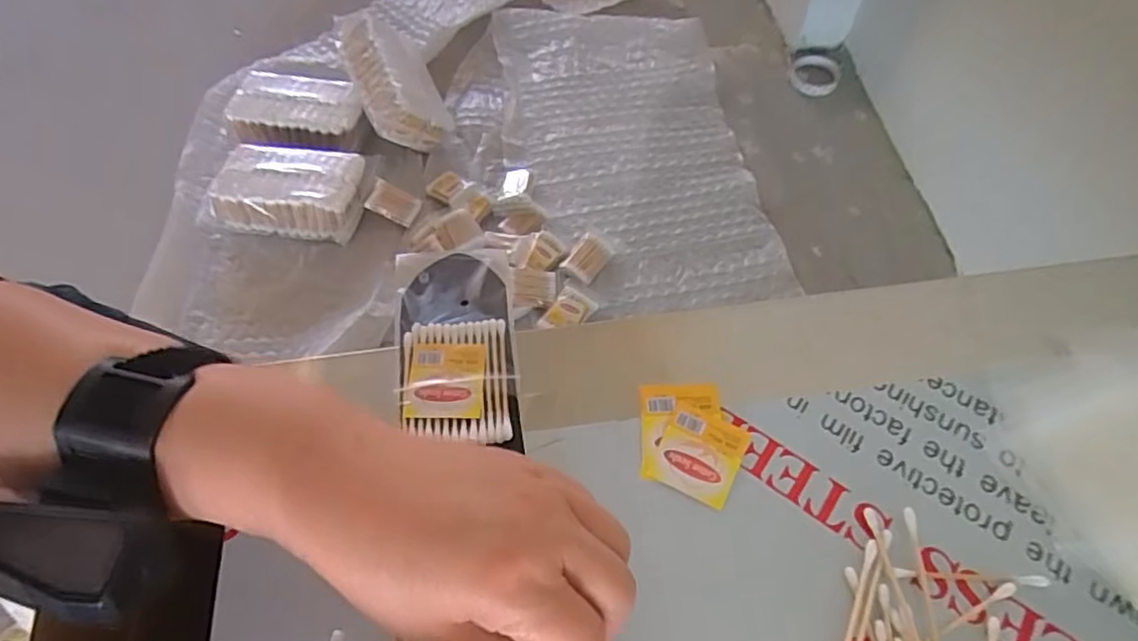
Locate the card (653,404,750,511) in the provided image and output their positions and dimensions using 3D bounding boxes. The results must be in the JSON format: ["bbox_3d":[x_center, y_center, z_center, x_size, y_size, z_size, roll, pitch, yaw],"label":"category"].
[{"bbox_3d":[0.065,0.066,0.310,0.038,0.004,0.042,22,63,13],"label":"card"}]

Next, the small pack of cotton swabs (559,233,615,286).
[{"bbox_3d":[0.031,-0.095,0.934,0.055,0.015,0.080,32,66,18],"label":"small pack of cotton swabs"}]

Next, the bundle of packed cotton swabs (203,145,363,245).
[{"bbox_3d":[-0.423,-0.194,0.960,0.222,0.083,0.128,6,60,5],"label":"bundle of packed cotton swabs"}]

